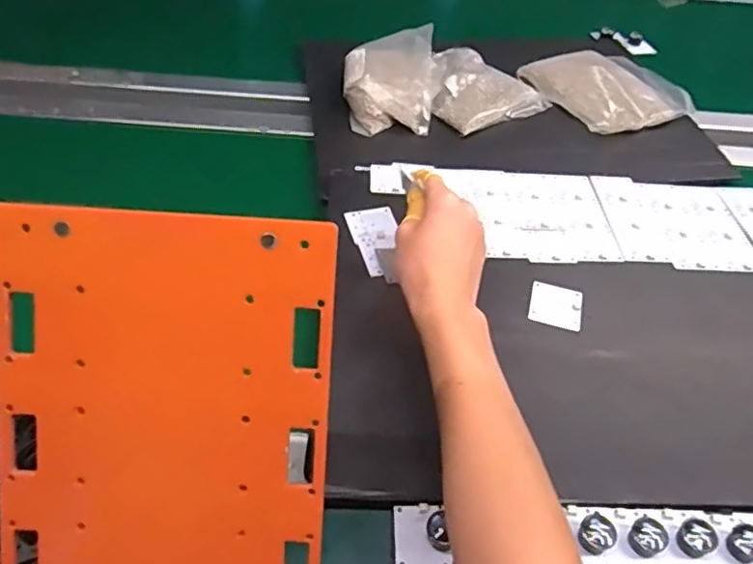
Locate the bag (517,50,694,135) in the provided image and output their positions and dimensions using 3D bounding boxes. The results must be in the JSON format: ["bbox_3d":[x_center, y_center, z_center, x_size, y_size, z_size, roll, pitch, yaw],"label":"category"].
[{"bbox_3d":[0.303,-0.260,0.811,0.164,0.020,0.173,-16,50,-19],"label":"bag"}]

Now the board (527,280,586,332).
[{"bbox_3d":[0.161,0.020,0.554,0.045,0.004,0.049,14,47,9],"label":"board"}]

